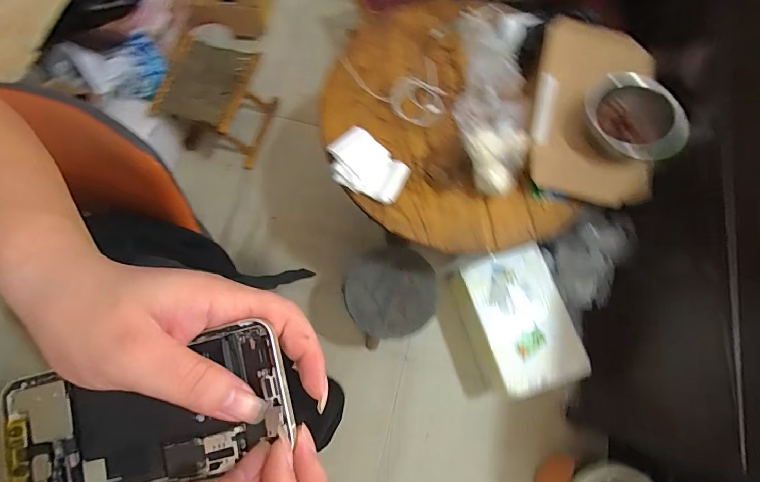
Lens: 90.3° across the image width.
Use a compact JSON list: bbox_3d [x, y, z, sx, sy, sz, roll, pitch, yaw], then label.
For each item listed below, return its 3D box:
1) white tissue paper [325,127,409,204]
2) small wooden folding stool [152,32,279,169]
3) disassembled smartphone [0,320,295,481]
[{"bbox_3d":[-0.035,-0.178,0.906,0.206,0.024,0.133,40,78,11],"label":"white tissue paper"},{"bbox_3d":[-0.587,-0.501,1.369,0.297,0.272,0.301,17,74,6],"label":"small wooden folding stool"},{"bbox_3d":[-0.119,0.092,0.194,0.150,0.014,0.069,-19,74,1],"label":"disassembled smartphone"}]

